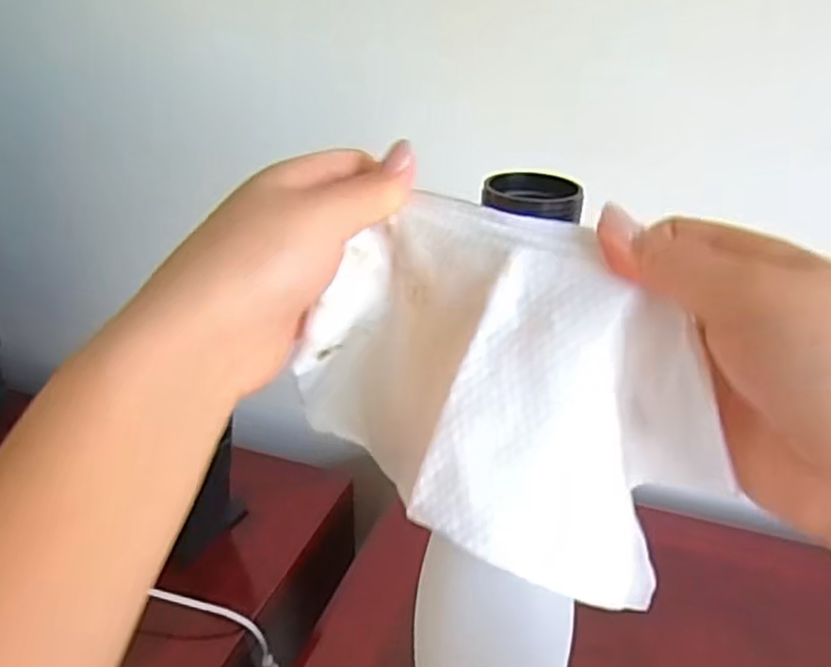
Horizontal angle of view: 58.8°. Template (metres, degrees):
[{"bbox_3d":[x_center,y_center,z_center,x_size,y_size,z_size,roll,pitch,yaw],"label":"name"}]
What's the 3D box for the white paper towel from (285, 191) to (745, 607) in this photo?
[{"bbox_3d":[0.027,0.016,0.284,0.092,0.114,0.154,-15,32,-28],"label":"white paper towel"}]

